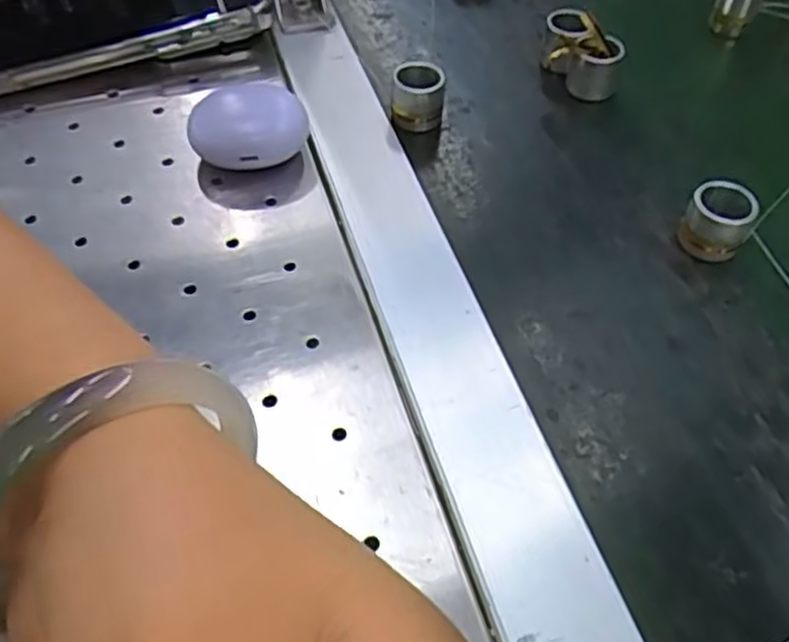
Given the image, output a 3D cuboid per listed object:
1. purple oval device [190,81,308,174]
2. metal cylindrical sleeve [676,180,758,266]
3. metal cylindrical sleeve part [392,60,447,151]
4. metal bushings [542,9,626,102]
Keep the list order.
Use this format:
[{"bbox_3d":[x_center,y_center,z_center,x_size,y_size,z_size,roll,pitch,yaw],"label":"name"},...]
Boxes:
[{"bbox_3d":[-0.065,-0.086,0.337,0.050,0.026,0.036,-24,55,-21],"label":"purple oval device"},{"bbox_3d":[0.134,-0.041,0.304,0.026,0.027,0.019,29,55,20],"label":"metal cylindrical sleeve"},{"bbox_3d":[0.011,-0.106,0.353,0.024,0.025,0.027,4,50,1],"label":"metal cylindrical sleeve part"},{"bbox_3d":[0.094,-0.136,0.375,0.036,0.036,0.033,4,50,1],"label":"metal bushings"}]

